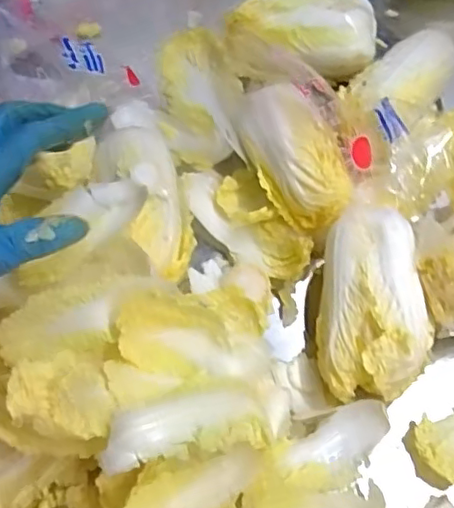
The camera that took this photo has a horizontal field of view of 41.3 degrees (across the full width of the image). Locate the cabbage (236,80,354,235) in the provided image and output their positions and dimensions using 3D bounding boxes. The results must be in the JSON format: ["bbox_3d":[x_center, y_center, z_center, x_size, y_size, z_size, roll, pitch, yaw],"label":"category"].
[{"bbox_3d":[0.052,-0.079,0.493,0.060,0.055,0.128,-15,65,-7],"label":"cabbage"}]

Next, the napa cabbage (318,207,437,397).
[{"bbox_3d":[0.108,0.035,0.440,0.075,0.055,0.136,4,64,2],"label":"napa cabbage"}]

